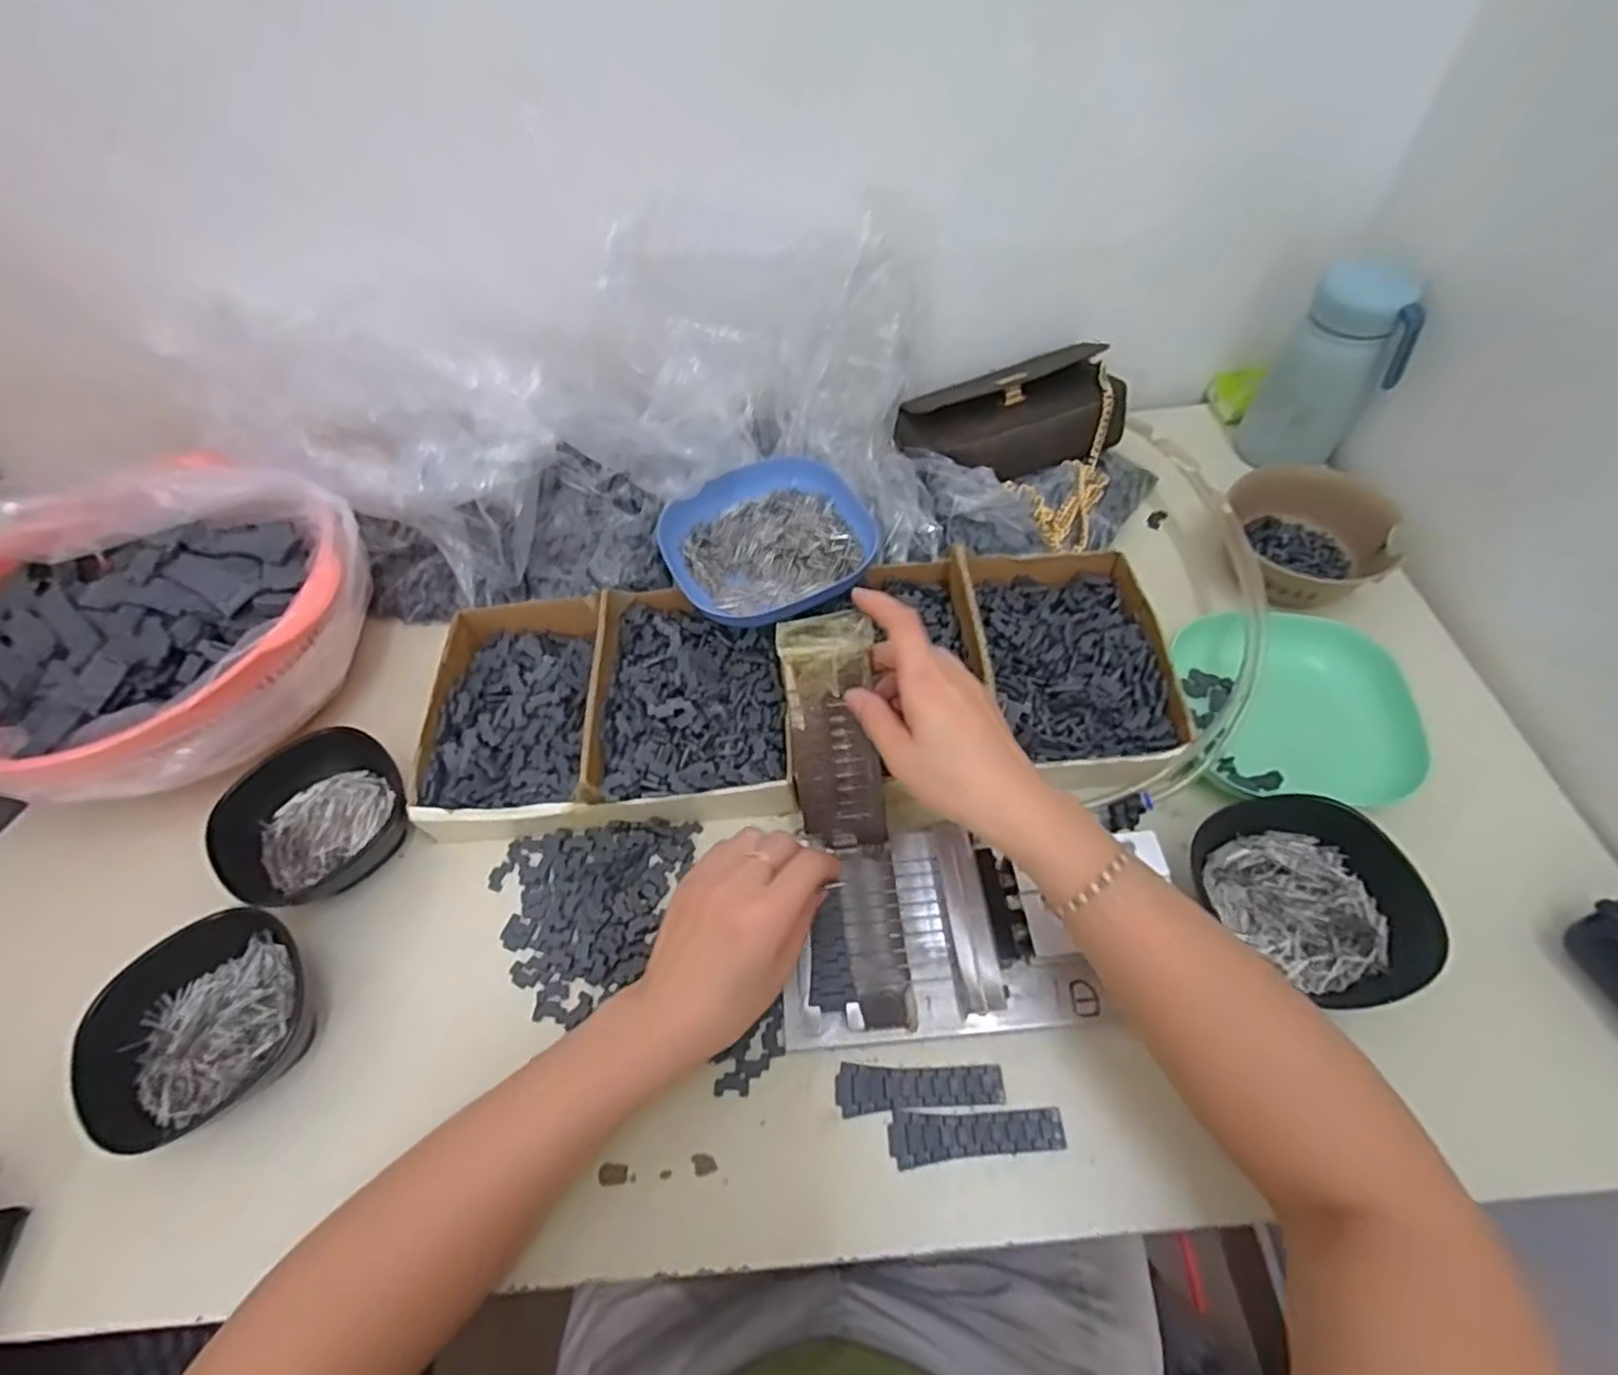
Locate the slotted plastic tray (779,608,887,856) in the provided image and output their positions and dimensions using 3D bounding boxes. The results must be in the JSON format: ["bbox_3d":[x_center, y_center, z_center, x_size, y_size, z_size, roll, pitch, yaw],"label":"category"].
[{"bbox_3d":[0.015,0.027,0.423,0.051,0.012,0.135,-7,95,0],"label":"slotted plastic tray"}]

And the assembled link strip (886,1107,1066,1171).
[{"bbox_3d":[0.084,0.223,0.364,0.085,0.004,0.023,-8,55,0],"label":"assembled link strip"}]

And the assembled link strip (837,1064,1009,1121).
[{"bbox_3d":[0.058,0.209,0.377,0.085,0.004,0.022,-3,56,3],"label":"assembled link strip"}]

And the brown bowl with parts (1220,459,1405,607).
[{"bbox_3d":[0.357,-0.105,0.515,0.109,0.054,0.090,19,59,17],"label":"brown bowl with parts"}]

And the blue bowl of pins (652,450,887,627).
[{"bbox_3d":[-0.030,-0.107,0.535,0.143,0.036,0.140,-2,56,3],"label":"blue bowl of pins"}]

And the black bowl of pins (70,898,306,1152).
[{"bbox_3d":[-0.327,0.185,0.400,0.105,0.052,0.106,-2,56,3],"label":"black bowl of pins"}]

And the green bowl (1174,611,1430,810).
[{"bbox_3d":[0.307,0.010,0.463,0.126,0.049,0.121,-2,56,3],"label":"green bowl"}]

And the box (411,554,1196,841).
[{"bbox_3d":[-0.012,-0.006,0.481,0.476,0.045,0.185,-4,55,2],"label":"box"}]

